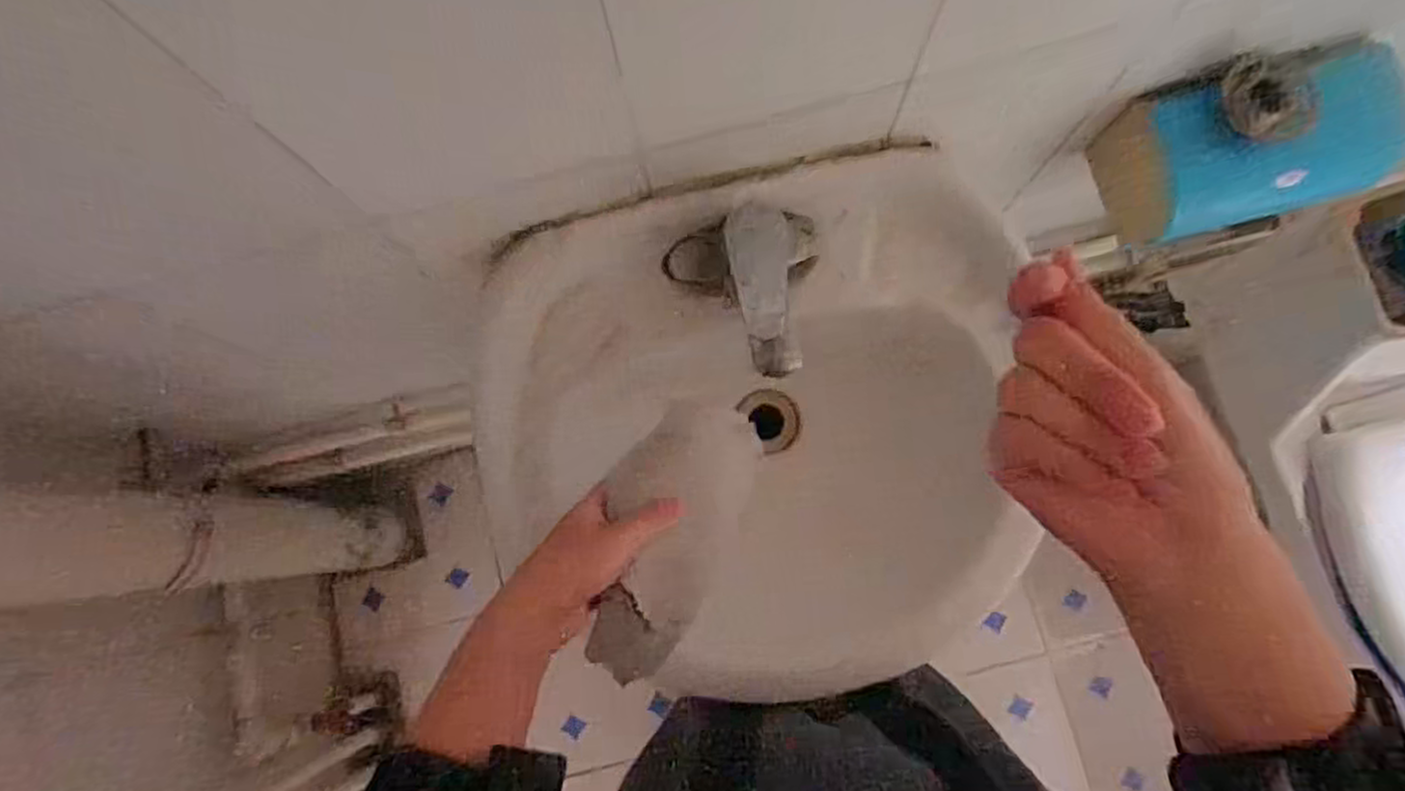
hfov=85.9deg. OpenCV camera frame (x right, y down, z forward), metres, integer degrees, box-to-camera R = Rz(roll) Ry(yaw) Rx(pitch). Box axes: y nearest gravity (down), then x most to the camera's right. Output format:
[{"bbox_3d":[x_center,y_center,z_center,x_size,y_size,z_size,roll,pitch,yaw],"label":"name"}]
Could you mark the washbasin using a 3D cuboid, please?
[{"bbox_3d":[0.038,0.049,0.658,0.432,0.153,0.424,-11,80,0],"label":"washbasin"}]

